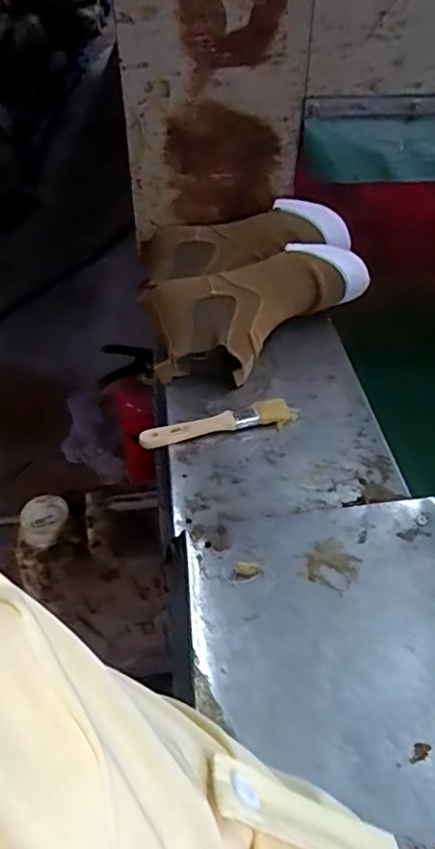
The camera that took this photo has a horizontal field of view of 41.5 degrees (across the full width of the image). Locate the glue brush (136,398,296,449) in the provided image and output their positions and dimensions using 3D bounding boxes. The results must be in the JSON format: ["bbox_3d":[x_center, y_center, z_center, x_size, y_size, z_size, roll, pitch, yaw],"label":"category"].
[{"bbox_3d":[0.005,-0.001,0.606,0.171,0.024,0.024,-11,44,-19],"label":"glue brush"}]

